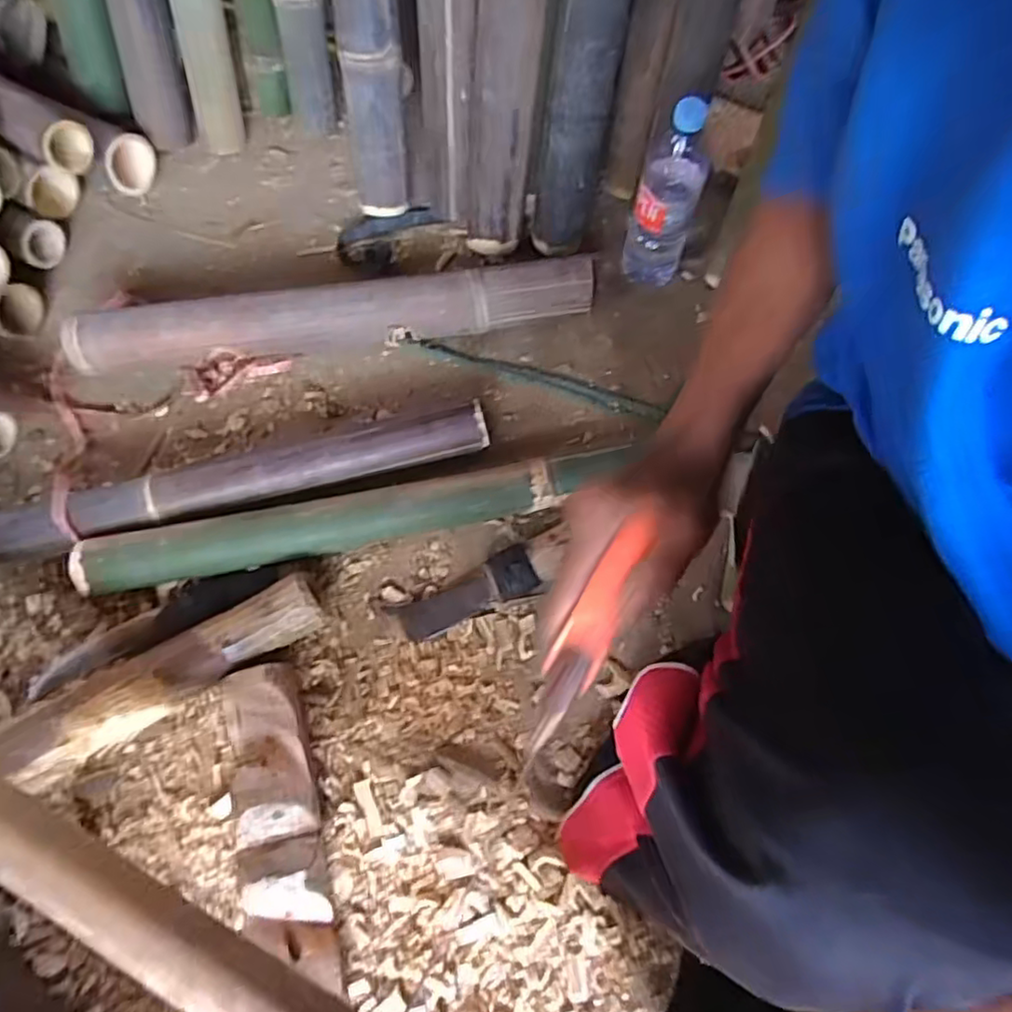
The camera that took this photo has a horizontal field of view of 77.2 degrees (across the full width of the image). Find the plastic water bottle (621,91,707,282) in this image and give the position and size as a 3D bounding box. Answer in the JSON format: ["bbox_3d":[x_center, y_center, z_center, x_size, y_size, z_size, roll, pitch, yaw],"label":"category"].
[{"bbox_3d":[0.182,-0.349,0.731,0.075,0.234,0.062,15,69,8],"label":"plastic water bottle"}]

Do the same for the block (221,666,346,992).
[{"bbox_3d":[-0.212,0.292,0.586,0.082,0.054,0.280,-15,68,-4],"label":"block"}]

